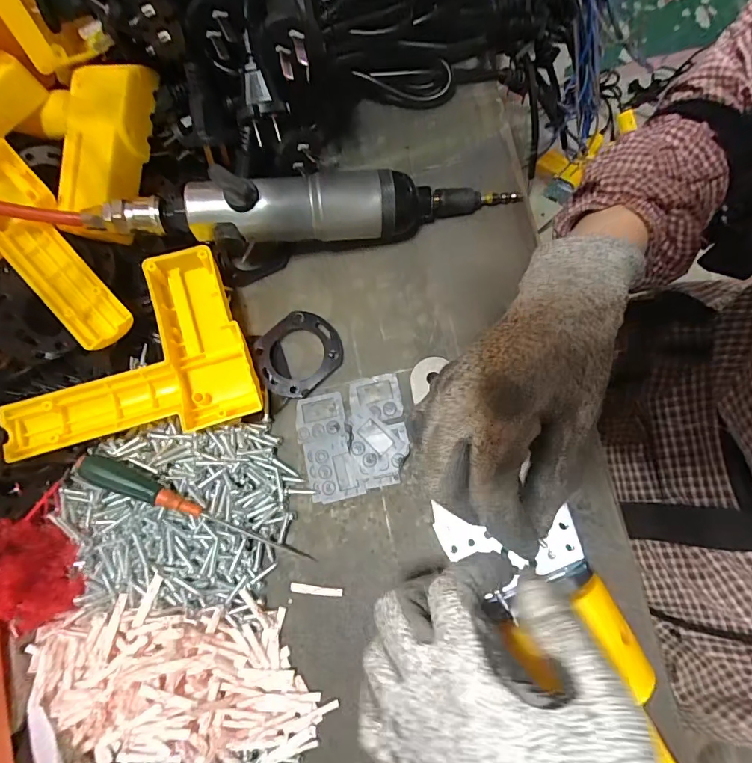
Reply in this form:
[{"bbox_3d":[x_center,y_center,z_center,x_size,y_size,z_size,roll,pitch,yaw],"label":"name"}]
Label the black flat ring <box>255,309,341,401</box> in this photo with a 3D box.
[{"bbox_3d":[-0.053,-0.020,0.300,0.052,0.006,0.059,43,87,15],"label":"black flat ring"}]

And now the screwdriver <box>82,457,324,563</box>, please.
[{"bbox_3d":[-0.110,0.079,0.274,0.145,0.014,0.016,25,80,-7],"label":"screwdriver"}]

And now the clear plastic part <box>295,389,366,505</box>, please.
[{"bbox_3d":[-0.032,0.043,0.291,0.033,0.009,0.068,-15,79,-2],"label":"clear plastic part"}]

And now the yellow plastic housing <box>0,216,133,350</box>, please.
[{"bbox_3d":[-0.198,-0.066,0.283,0.034,0.018,0.101,-43,75,-2],"label":"yellow plastic housing"}]

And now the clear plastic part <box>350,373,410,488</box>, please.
[{"bbox_3d":[0.001,0.031,0.287,0.034,0.006,0.069,-4,77,8],"label":"clear plastic part"}]

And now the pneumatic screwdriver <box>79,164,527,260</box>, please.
[{"bbox_3d":[-0.045,-0.113,0.288,0.274,0.056,0.042,-9,77,5],"label":"pneumatic screwdriver"}]

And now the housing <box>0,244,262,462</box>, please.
[{"bbox_3d":[-0.157,-0.015,0.285,0.142,0.030,0.113,-20,75,4],"label":"housing"}]

